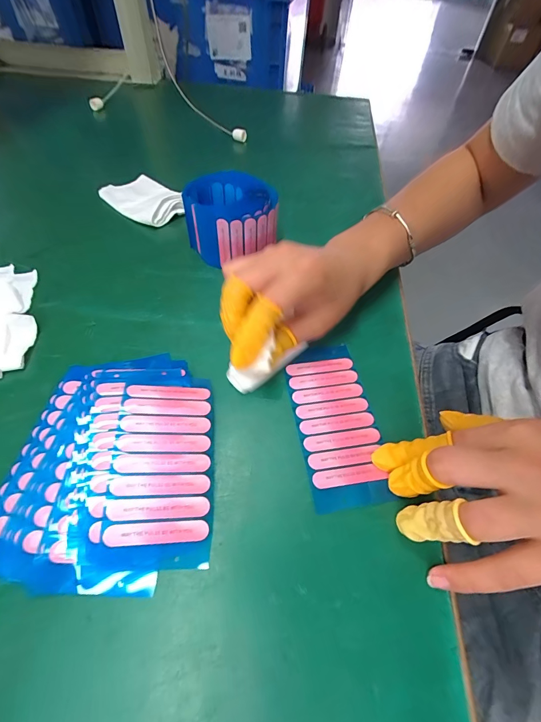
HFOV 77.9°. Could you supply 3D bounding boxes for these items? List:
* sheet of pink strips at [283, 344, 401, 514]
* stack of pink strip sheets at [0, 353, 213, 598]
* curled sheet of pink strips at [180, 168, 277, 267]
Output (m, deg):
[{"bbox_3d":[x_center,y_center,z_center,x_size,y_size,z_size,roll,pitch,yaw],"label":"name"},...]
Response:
[{"bbox_3d":[0.043,0.038,0.232,0.054,0.004,0.118,-2,54,-6],"label":"sheet of pink strips"},{"bbox_3d":[-0.094,0.052,0.201,0.117,0.023,0.142,2,53,-3],"label":"stack of pink strip sheets"},{"bbox_3d":[-0.038,-0.131,0.317,0.079,0.059,0.075,-8,54,-11],"label":"curled sheet of pink strips"}]

